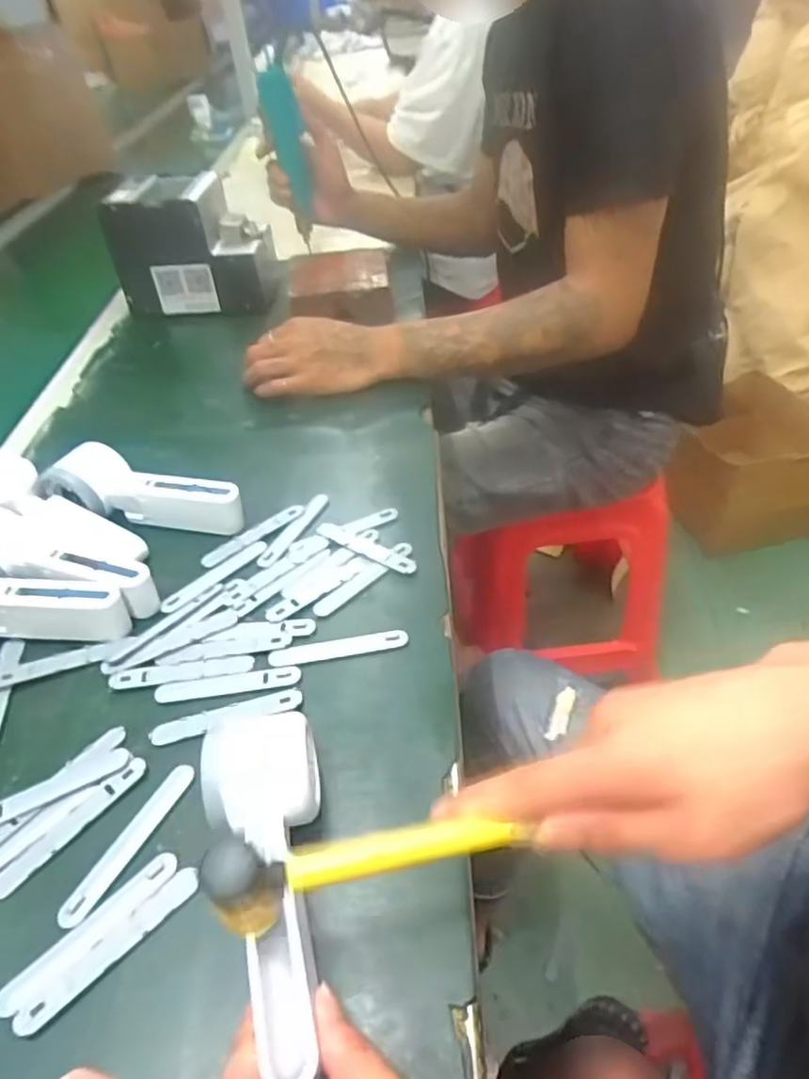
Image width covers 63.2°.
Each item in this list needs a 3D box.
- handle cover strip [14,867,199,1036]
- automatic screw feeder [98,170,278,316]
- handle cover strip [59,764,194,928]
[{"bbox_3d":[-0.143,0.200,0.323,0.015,0.005,0.092,32,55,33],"label":"handle cover strip"},{"bbox_3d":[-0.274,-0.390,0.873,0.187,0.151,0.134,-5,43,1],"label":"automatic screw feeder"},{"bbox_3d":[-0.152,0.166,0.364,0.017,0.004,0.093,18,48,24],"label":"handle cover strip"}]

